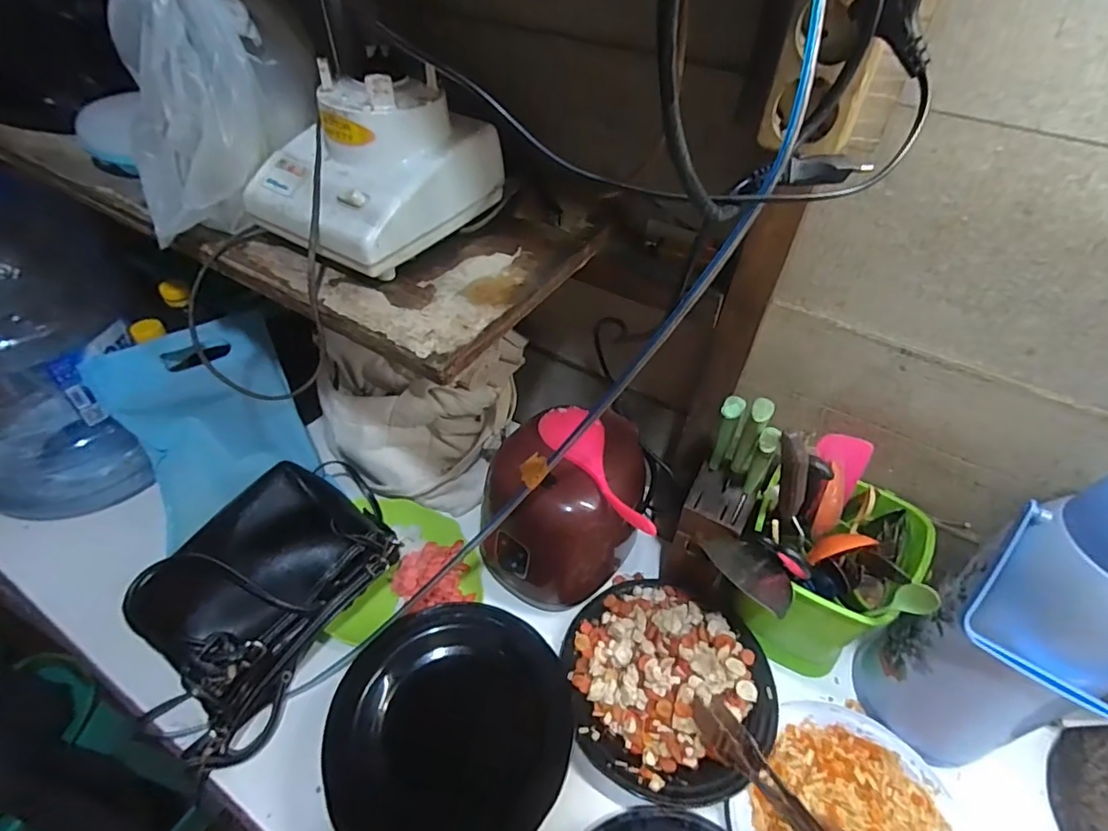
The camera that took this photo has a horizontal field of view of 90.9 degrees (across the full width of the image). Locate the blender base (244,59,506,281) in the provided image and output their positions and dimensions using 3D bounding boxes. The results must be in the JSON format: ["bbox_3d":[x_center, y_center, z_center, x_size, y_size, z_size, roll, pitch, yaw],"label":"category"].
[{"bbox_3d":[-0.154,-0.221,0.469,0.140,0.107,0.182,26,48,20],"label":"blender base"}]

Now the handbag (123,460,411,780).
[{"bbox_3d":[-0.301,0.181,0.593,0.178,0.110,0.283,27,49,21],"label":"handbag"}]

